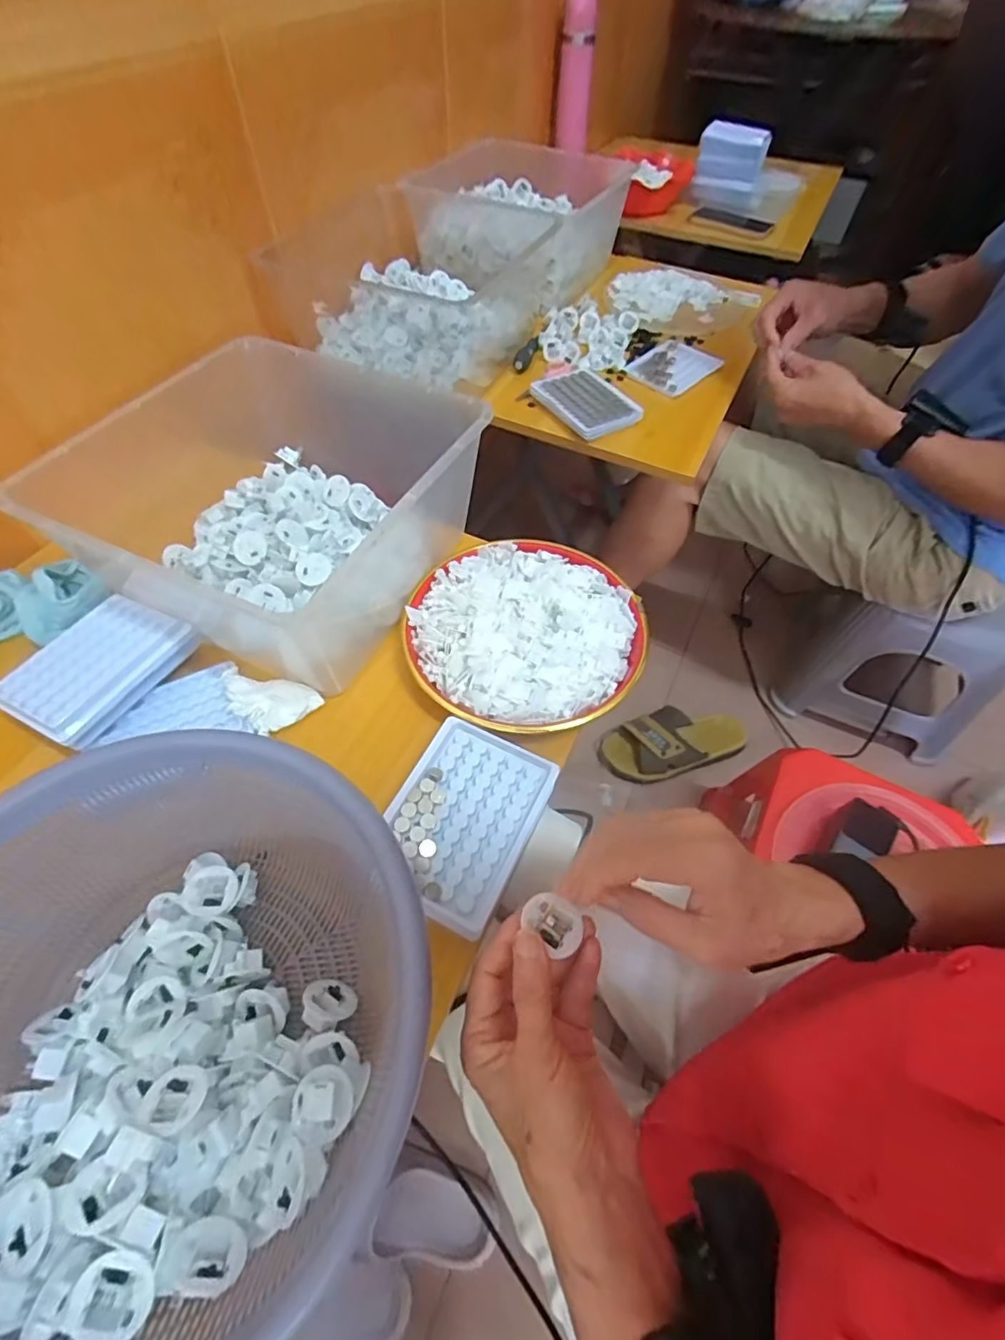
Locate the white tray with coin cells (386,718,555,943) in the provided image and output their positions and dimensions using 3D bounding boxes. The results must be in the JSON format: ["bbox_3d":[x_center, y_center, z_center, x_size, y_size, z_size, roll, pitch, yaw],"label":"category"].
[{"bbox_3d":[-0.029,0.105,0.398,0.097,0.016,0.135,23,59,13],"label":"white tray with coin cells"}]

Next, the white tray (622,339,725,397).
[{"bbox_3d":[0.251,-0.447,0.807,0.126,0.010,0.093,-38,66,-24],"label":"white tray"}]

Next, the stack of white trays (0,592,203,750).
[{"bbox_3d":[-0.337,-0.003,0.462,0.097,0.032,0.128,24,59,13],"label":"stack of white trays"}]

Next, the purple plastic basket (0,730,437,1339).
[{"bbox_3d":[-0.179,0.188,0.298,0.269,0.115,0.276,1,56,-2],"label":"purple plastic basket"}]

